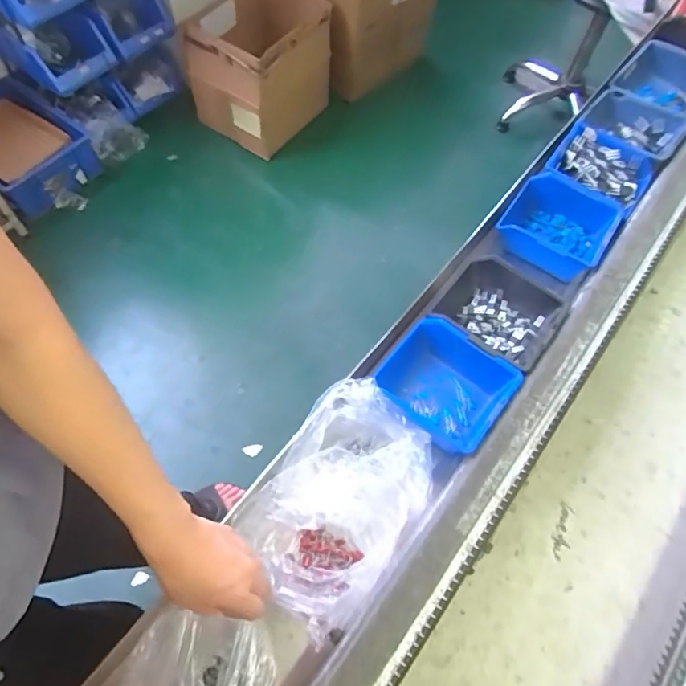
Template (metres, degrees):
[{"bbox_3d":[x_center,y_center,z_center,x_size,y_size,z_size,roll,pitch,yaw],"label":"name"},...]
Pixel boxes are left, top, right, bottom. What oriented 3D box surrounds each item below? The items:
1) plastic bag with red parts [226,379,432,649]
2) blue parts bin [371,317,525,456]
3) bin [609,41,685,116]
[{"bbox_3d":[-0.003,0.159,0.537,0.143,0.076,0.218,32,65,14],"label":"plastic bag with red parts"},{"bbox_3d":[0.109,0.050,0.603,0.141,0.066,0.125,35,66,15],"label":"blue parts bin"},{"bbox_3d":[0.515,-0.411,0.854,0.143,0.075,0.122,33,66,14],"label":"bin"}]

